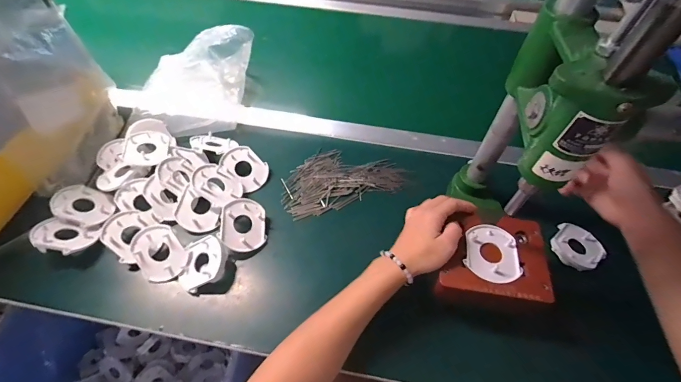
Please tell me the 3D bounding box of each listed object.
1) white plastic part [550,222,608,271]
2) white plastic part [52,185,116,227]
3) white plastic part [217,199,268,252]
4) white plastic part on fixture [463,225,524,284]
[{"bbox_3d":[0.330,0.076,0.465,0.064,0.012,0.068,36,61,21],"label":"white plastic part"},{"bbox_3d":[-0.348,0.019,0.457,0.067,0.007,0.053,30,44,-14],"label":"white plastic part"},{"bbox_3d":[-0.129,0.045,0.450,0.058,0.005,0.069,6,71,-28],"label":"white plastic part"},{"bbox_3d":[0.176,0.072,0.387,0.061,0.005,0.069,14,55,8],"label":"white plastic part on fixture"}]

